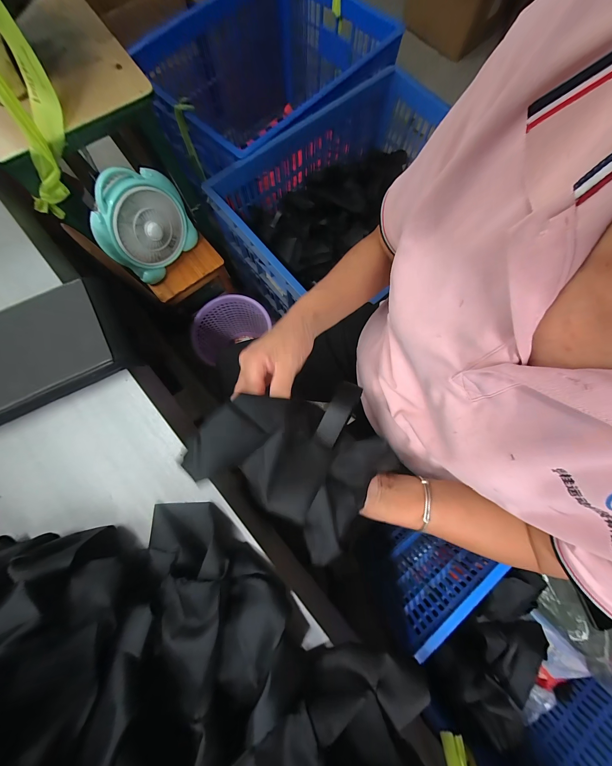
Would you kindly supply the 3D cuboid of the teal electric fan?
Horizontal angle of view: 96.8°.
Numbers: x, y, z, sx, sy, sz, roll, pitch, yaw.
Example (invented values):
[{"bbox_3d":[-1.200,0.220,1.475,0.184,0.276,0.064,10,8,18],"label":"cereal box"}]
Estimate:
[{"bbox_3d":[-0.424,-0.415,0.718,0.093,0.211,0.239,39,80,8],"label":"teal electric fan"}]

